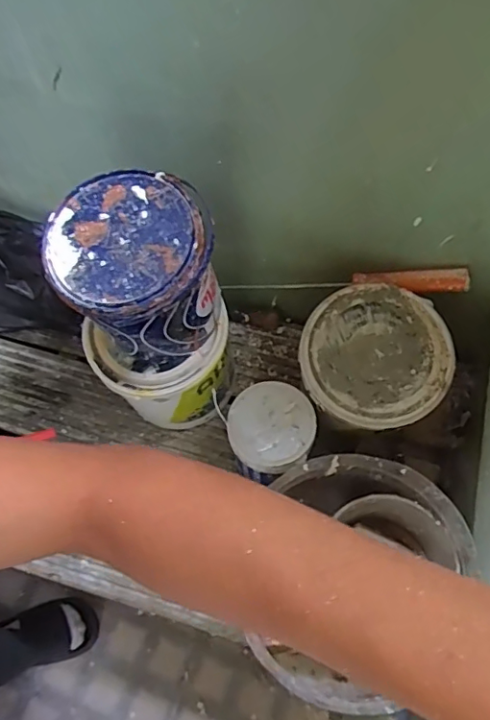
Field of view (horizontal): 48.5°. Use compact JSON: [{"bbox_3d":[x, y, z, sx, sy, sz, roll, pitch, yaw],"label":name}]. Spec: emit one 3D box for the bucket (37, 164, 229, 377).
[{"bbox_3d":[-0.113,-0.077,0.599,0.157,0.200,0.152,-31,66,-15],"label":"bucket"}]

